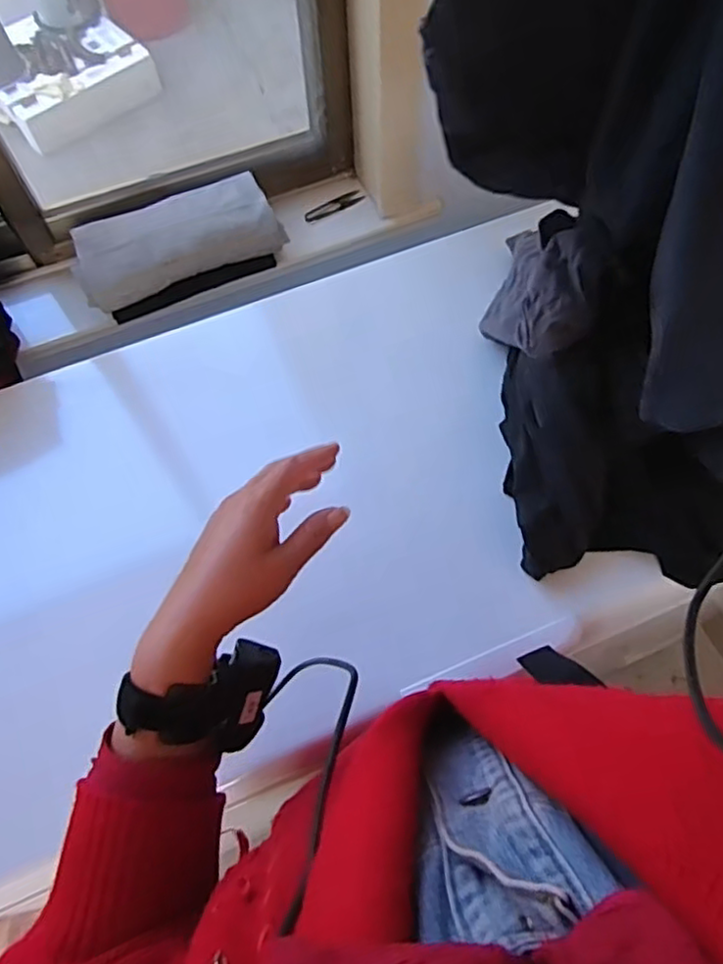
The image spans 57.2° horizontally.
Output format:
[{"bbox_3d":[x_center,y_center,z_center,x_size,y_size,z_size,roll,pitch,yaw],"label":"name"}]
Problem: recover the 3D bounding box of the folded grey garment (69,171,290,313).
[{"bbox_3d":[-0.261,-0.341,0.930,0.282,0.055,0.119,-26,65,-10],"label":"folded grey garment"}]

